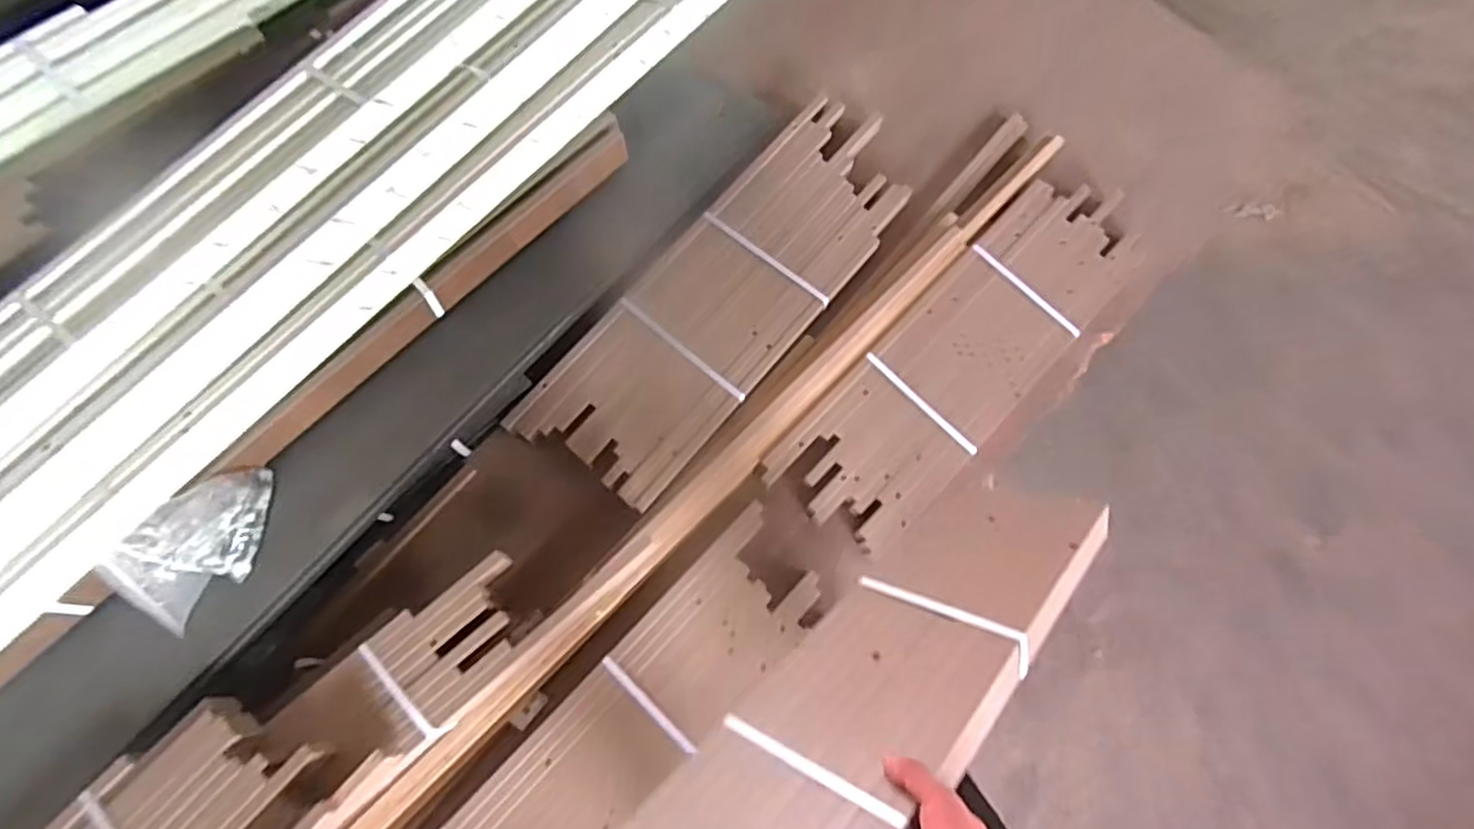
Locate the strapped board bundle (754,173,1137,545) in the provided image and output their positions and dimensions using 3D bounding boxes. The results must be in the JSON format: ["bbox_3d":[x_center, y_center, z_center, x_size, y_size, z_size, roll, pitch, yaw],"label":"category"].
[{"bbox_3d":[0.435,-0.115,1.299,0.262,0.060,0.834,43,77,10],"label":"strapped board bundle"}]

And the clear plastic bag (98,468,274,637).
[{"bbox_3d":[-0.720,0.177,0.958,0.052,0.170,0.202,14,37,44],"label":"clear plastic bag"}]

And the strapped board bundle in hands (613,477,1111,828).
[{"bbox_3d":[0.132,0.287,0.702,0.225,0.036,0.821,12,31,38],"label":"strapped board bundle in hands"}]

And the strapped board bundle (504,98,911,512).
[{"bbox_3d":[0.010,-0.231,1.298,0.282,0.057,0.894,39,76,9],"label":"strapped board bundle"}]

